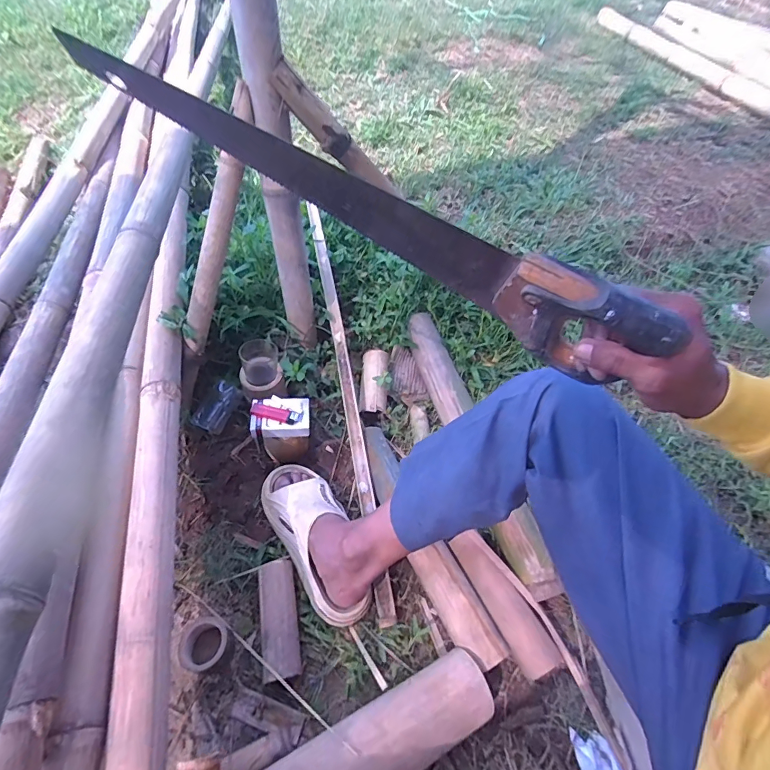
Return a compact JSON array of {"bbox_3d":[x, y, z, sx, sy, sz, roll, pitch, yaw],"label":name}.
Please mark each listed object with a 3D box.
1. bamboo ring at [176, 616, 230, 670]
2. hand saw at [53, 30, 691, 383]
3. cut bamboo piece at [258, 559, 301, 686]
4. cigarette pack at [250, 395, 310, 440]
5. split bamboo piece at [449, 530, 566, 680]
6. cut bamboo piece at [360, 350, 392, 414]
[{"bbox_3d":[-0.258,0.364,0.595,0.069,0.027,0.064,2,52,-2],"label":"bamboo ring"},{"bbox_3d":[0.001,-0.131,0.352,0.461,0.116,0.029,29,80,3],"label":"hand saw"},{"bbox_3d":[-0.155,0.340,0.616,0.051,0.042,0.154,-9,53,-10],"label":"cut bamboo piece"},{"bbox_3d":[-0.182,0.057,0.736,0.099,0.032,0.067,-7,53,-9],"label":"cigarette pack"},{"bbox_3d":[0.182,0.324,0.644,0.061,0.029,0.211,-22,56,-19],"label":"split bamboo piece"},{"bbox_3d":[-0.020,-0.012,0.864,0.057,0.033,0.145,2,52,-2],"label":"cut bamboo piece"}]

